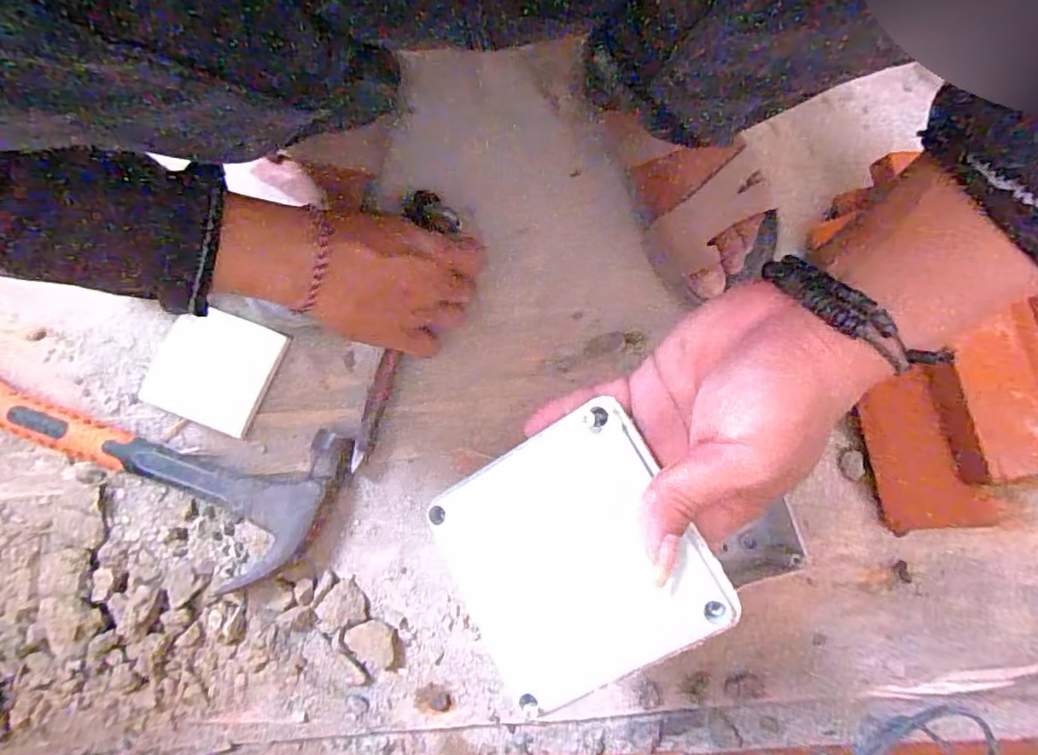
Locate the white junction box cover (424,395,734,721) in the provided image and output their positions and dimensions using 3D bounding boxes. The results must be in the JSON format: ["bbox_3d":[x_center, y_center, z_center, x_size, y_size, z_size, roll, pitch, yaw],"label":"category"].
[{"bbox_3d":[0.020,0.076,0.239,0.104,0.006,0.101,-33,72,13],"label":"white junction box cover"}]

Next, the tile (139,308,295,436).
[{"bbox_3d":[-0.235,-0.008,0.428,0.089,0.014,0.083,20,81,5],"label":"tile"}]

